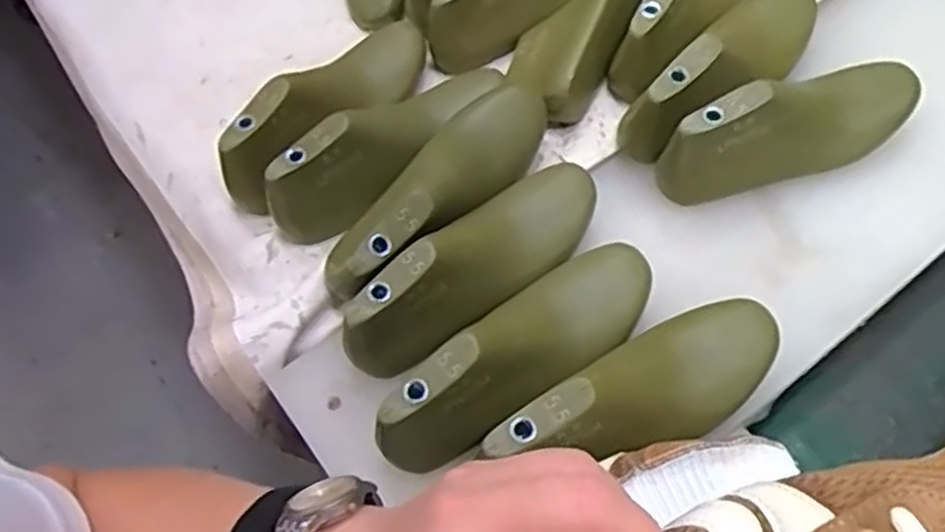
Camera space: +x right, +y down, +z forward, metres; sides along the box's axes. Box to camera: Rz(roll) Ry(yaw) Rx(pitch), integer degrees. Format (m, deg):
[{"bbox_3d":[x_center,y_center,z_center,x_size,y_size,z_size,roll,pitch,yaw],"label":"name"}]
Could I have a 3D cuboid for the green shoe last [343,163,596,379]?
[{"bbox_3d":[0.007,-0.008,0.546,0.074,0.069,0.230,37,70,24],"label":"green shoe last"}]

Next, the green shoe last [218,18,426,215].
[{"bbox_3d":[-0.116,-0.143,0.639,0.077,0.080,0.230,24,65,19],"label":"green shoe last"}]

